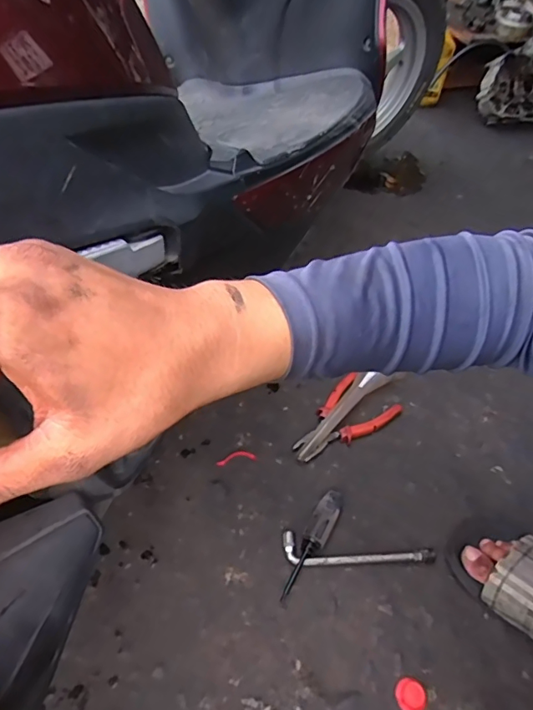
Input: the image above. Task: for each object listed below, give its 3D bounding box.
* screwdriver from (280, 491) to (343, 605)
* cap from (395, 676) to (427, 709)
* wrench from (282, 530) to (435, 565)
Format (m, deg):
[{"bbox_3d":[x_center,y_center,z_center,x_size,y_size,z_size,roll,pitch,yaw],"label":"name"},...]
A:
[{"bbox_3d":[0.059,0.242,0.632,0.030,0.028,0.149,24,52,16],"label":"screwdriver"},{"bbox_3d":[0.158,0.373,0.540,0.031,0.016,0.032,2,49,-3],"label":"cap"},{"bbox_3d":[0.118,0.257,0.638,0.194,0.018,0.038,5,49,0],"label":"wrench"}]

